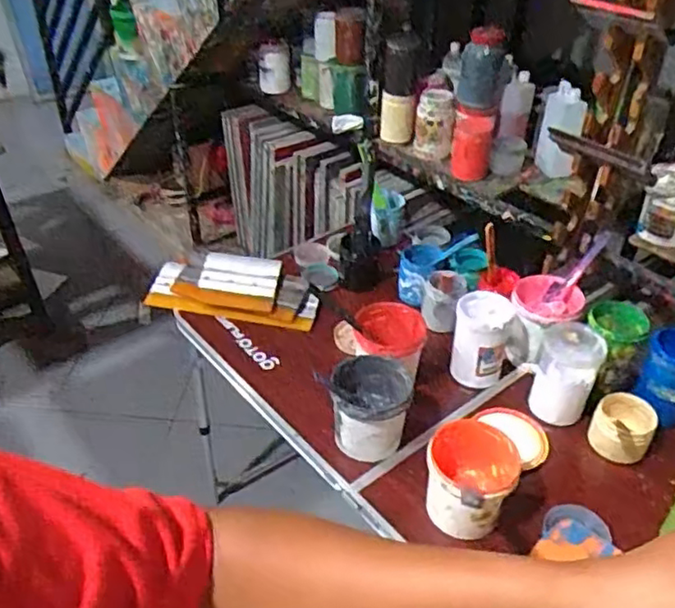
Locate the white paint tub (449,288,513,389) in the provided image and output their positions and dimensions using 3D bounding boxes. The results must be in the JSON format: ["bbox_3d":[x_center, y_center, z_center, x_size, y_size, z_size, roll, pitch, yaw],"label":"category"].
[{"bbox_3d":[0.256,0.064,1.167,0.101,0.142,0.108,1,38,0],"label":"white paint tub"}]

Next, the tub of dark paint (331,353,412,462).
[{"bbox_3d":[0.049,0.167,1.038,0.130,0.119,0.135,1,38,0],"label":"tub of dark paint"}]

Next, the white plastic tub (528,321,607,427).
[{"bbox_3d":[0.383,0.117,1.092,0.097,0.146,0.097,1,38,0],"label":"white plastic tub"}]

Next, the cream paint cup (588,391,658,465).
[{"bbox_3d":[0.464,0.200,1.058,0.106,0.073,0.097,1,38,0],"label":"cream paint cup"}]

